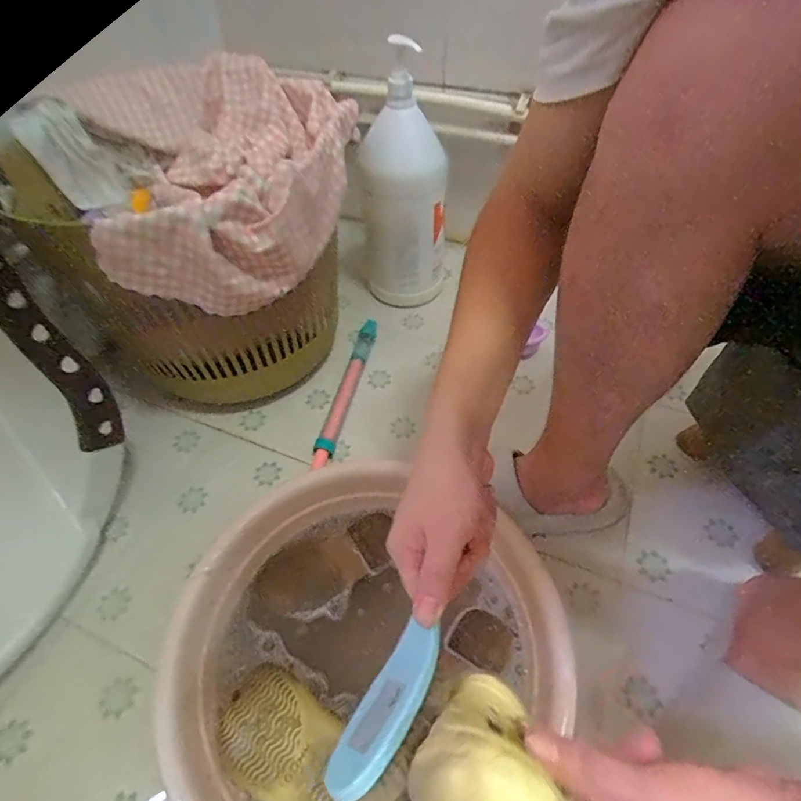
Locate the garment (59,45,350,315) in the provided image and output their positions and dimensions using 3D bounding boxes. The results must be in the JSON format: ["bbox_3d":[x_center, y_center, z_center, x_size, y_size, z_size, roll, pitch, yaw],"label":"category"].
[{"bbox_3d":[-0.211,-0.300,0.604,0.299,0.122,0.389,-18,51,-11],"label":"garment"}]

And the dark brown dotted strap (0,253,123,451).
[{"bbox_3d":[-0.370,-0.048,0.487,0.045,0.256,0.060,-21,52,-13],"label":"dark brown dotted strap"}]

